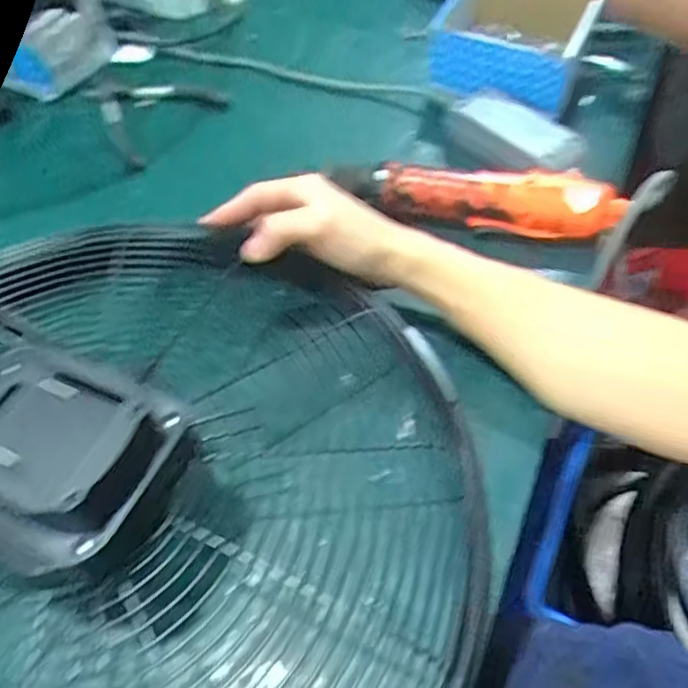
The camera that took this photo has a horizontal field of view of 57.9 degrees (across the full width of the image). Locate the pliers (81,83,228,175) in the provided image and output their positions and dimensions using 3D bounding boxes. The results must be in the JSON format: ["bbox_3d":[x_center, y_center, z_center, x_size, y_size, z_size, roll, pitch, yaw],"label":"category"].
[{"bbox_3d":[-0.209,-0.241,0.633,0.143,0.022,0.127,34,62,23],"label":"pliers"}]

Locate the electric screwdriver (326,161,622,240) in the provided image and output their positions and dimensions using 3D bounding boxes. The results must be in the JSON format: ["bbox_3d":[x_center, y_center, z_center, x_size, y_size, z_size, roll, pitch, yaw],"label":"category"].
[{"bbox_3d":[0.105,-0.124,0.511,0.229,0.049,0.034,12,55,9],"label":"electric screwdriver"}]

